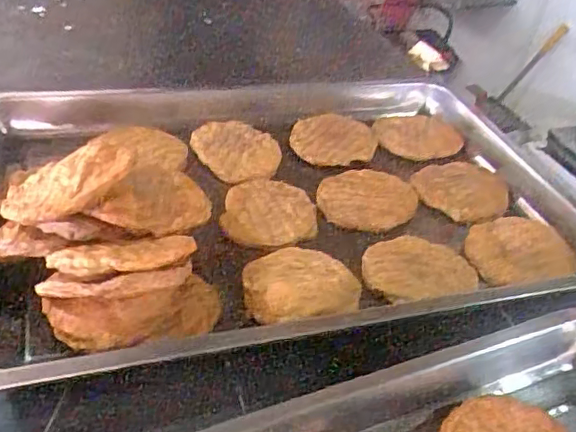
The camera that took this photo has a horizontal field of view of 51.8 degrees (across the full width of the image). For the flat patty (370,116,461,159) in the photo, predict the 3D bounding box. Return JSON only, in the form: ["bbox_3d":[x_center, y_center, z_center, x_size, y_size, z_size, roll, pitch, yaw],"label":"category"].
[{"bbox_3d":[0.165,-0.105,0.771,0.114,0.011,0.106,4,40,-4],"label":"flat patty"}]

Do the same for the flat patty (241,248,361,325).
[{"bbox_3d":[0.011,0.058,0.514,0.095,0.022,0.090,0,40,-9],"label":"flat patty"}]

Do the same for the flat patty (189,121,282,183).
[{"bbox_3d":[-0.059,-0.077,0.681,0.094,0.012,0.108,-21,47,-29],"label":"flat patty"}]

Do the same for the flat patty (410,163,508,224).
[{"bbox_3d":[0.202,-0.032,0.687,0.100,0.021,0.121,25,43,20],"label":"flat patty"}]

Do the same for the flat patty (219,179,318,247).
[{"bbox_3d":[-0.017,-0.007,0.603,0.093,0.009,0.102,8,40,1],"label":"flat patty"}]

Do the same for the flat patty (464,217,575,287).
[{"bbox_3d":[0.232,0.034,0.592,0.102,0.015,0.092,-3,50,5],"label":"flat patty"}]

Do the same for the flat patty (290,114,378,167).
[{"bbox_3d":[0.059,-0.096,0.725,0.110,0.009,0.089,-8,42,-18],"label":"flat patty"}]

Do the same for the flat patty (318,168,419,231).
[{"bbox_3d":[0.086,-0.020,0.641,0.105,0.006,0.090,7,40,0],"label":"flat patty"}]

